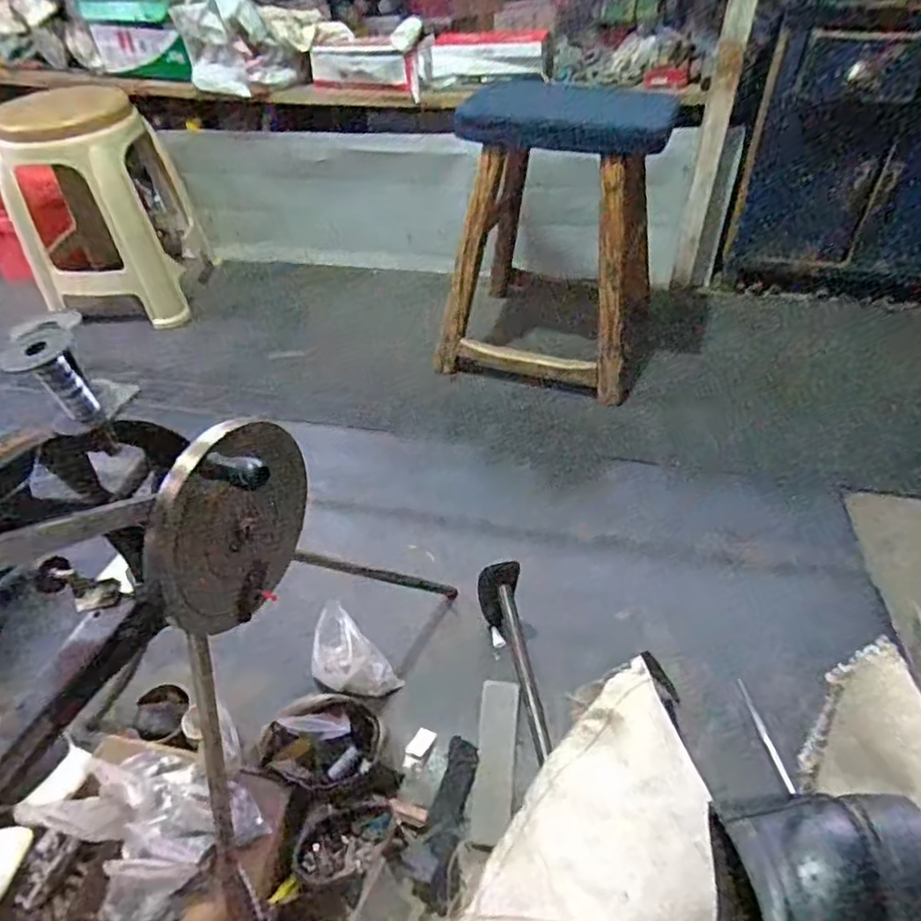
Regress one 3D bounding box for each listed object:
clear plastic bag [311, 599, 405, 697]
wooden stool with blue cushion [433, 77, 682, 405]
[{"bbox_3d":[-0.153,0.265,0.876,0.091,0.084,0.118,-31,51,-24],"label":"clear plastic bag"},{"bbox_3d":[0.174,-0.418,1.254,0.387,0.473,0.303,13,48,17],"label":"wooden stool with blue cushion"}]

